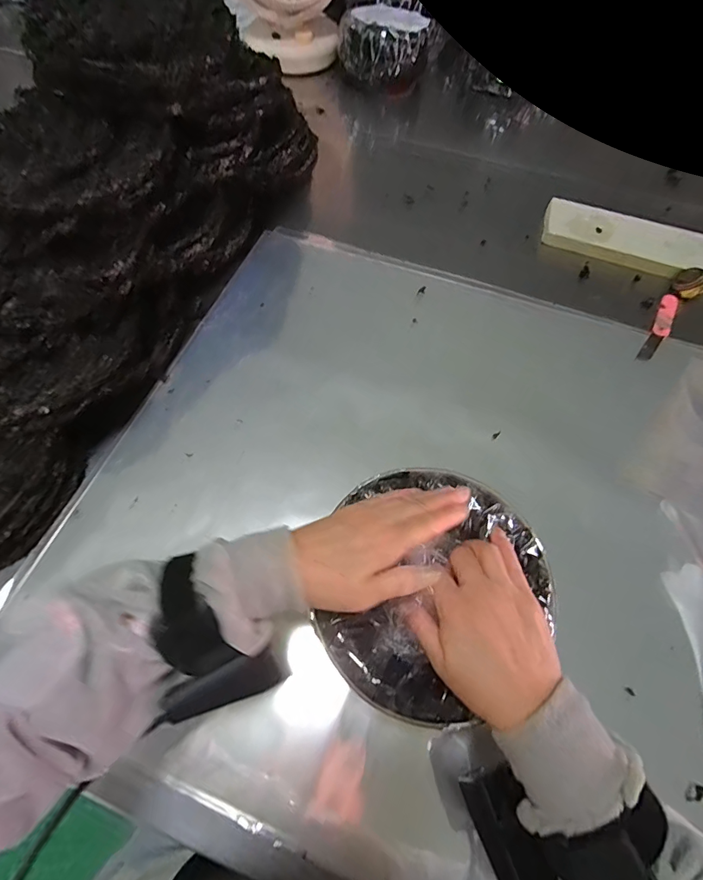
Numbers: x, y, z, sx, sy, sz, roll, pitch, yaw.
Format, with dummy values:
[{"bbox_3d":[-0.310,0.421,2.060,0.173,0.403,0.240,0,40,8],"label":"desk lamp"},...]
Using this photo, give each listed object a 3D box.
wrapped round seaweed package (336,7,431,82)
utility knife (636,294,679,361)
[{"bbox_3d":[0.062,-0.803,0.844,0.176,0.070,0.156,4,62,1],"label":"wrapped round seaweed package"},{"bbox_3d":[0.416,-0.152,0.568,0.022,0.015,0.142,31,65,15],"label":"utility knife"}]

